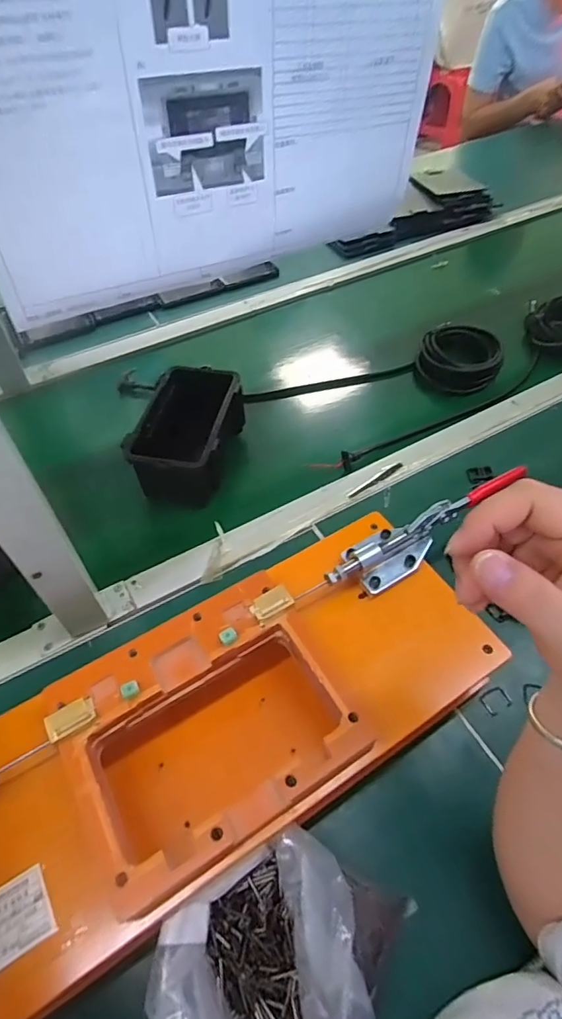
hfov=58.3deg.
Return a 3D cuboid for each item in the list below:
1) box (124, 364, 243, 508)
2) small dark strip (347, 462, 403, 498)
[{"bbox_3d":[-0.111,-0.094,0.634,0.108,0.082,0.177,10,53,9],"label":"box"},{"bbox_3d":[0.119,-0.037,0.630,0.087,0.006,0.010,-33,58,-22],"label":"small dark strip"}]

